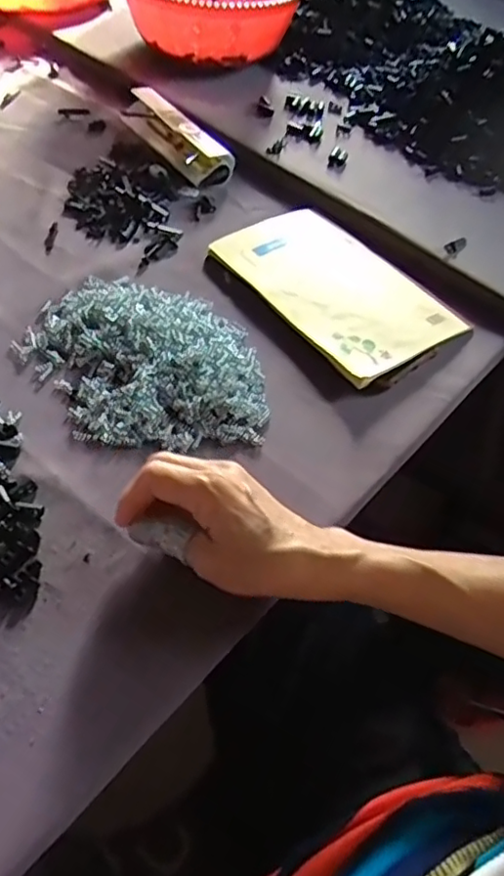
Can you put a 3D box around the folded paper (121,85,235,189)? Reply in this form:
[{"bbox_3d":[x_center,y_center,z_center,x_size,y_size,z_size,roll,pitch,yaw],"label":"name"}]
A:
[{"bbox_3d":[-0.080,-0.322,0.651,0.042,0.032,0.142,-30,61,-24],"label":"folded paper"}]

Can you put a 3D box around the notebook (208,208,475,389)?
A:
[{"bbox_3d":[0.077,-0.133,0.548,0.138,0.018,0.205,-33,62,-25],"label":"notebook"}]

